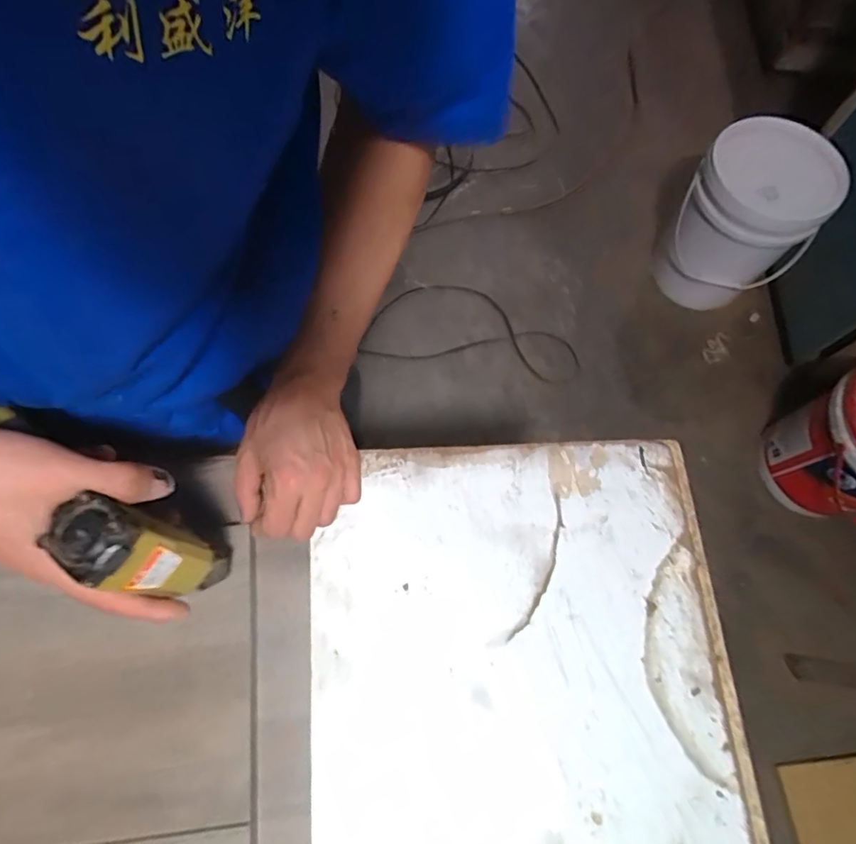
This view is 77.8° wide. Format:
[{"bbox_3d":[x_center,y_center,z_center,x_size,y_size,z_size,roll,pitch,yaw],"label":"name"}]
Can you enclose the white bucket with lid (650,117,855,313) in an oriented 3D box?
[{"bbox_3d":[0.764,-0.487,1.327,0.318,0.367,0.306,1,70,-2],"label":"white bucket with lid"}]

